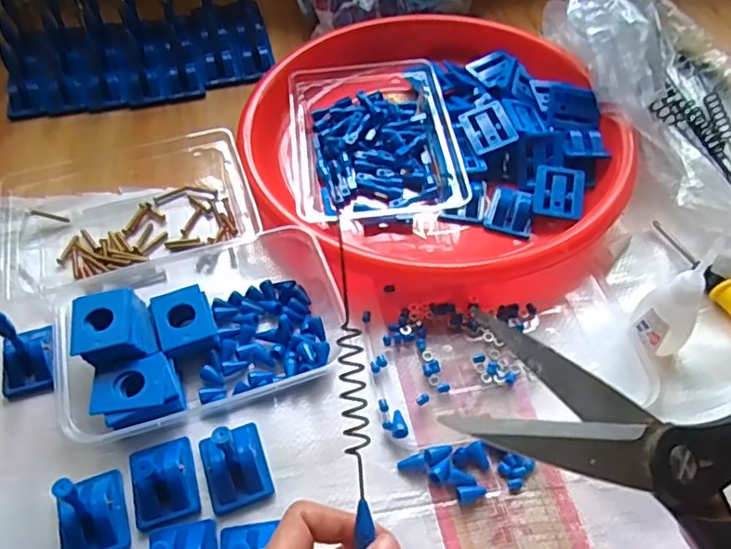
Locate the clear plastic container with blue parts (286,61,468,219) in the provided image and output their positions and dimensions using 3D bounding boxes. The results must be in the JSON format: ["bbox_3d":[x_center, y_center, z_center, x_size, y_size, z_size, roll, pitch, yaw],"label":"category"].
[{"bbox_3d":[0.003,-0.109,0.482,0.123,0.032,0.177,-6,52,-3],"label":"clear plastic container with blue parts"}]

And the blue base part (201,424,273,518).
[{"bbox_3d":[-0.073,0.098,0.326,0.033,0.042,0.042,-16,54,-11],"label":"blue base part"}]

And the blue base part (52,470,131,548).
[{"bbox_3d":[-0.146,0.119,0.307,0.033,0.041,0.040,-16,53,-11],"label":"blue base part"}]

